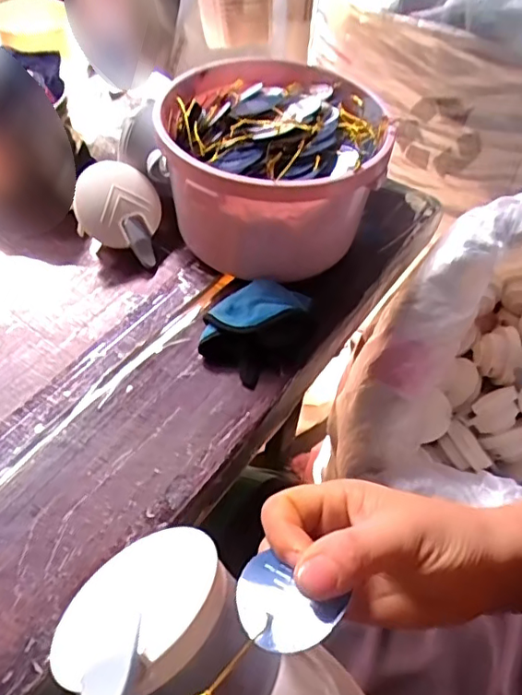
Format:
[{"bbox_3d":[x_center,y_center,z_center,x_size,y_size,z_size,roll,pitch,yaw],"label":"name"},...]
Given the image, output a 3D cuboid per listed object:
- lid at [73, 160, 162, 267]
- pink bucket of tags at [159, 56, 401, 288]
[{"bbox_3d":[-0.144,-0.144,0.561,0.095,0.023,0.083,30,70,-27],"label":"lid"},{"bbox_3d":[0.012,-0.178,0.560,0.206,0.141,0.211,2,52,-2],"label":"pink bucket of tags"}]

